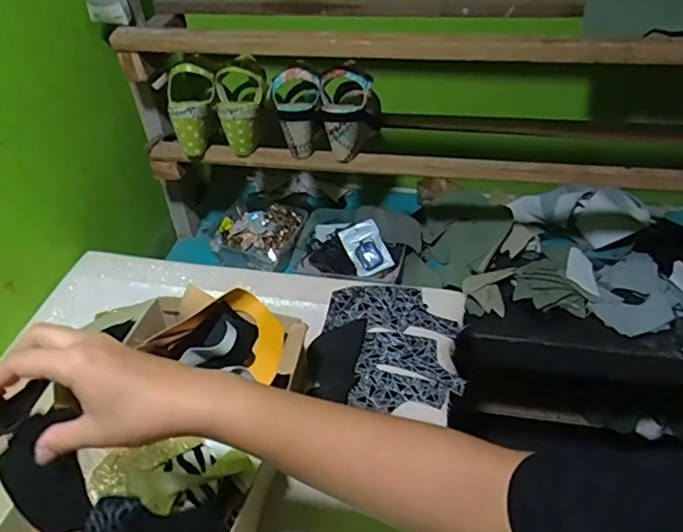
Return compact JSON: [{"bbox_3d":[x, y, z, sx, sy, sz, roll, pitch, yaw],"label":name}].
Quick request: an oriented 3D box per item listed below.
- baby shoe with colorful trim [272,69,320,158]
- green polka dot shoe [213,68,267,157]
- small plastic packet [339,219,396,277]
[{"bbox_3d":[-0.069,-0.244,0.884,0.074,0.141,0.058,-7,41,-4],"label":"baby shoe with colorful trim"},{"bbox_3d":[-0.159,-0.251,0.898,0.077,0.131,0.062,-7,41,-4],"label":"green polka dot shoe"},{"bbox_3d":[0.046,-0.032,1.012,0.066,0.010,0.097,-27,83,5],"label":"small plastic packet"}]

